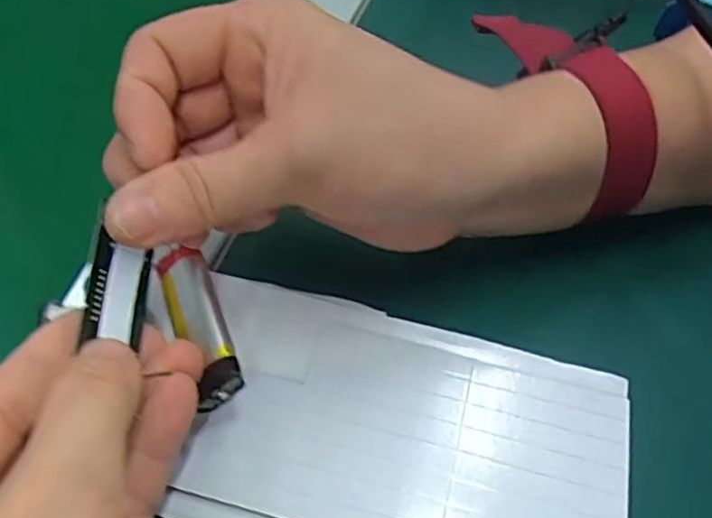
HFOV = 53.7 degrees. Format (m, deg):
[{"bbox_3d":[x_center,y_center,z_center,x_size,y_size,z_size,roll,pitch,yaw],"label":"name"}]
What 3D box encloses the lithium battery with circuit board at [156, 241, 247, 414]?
[{"bbox_3d":[-0.046,0.018,0.206,0.014,0.006,0.054,-18,54,-17],"label":"lithium battery with circuit board"}]

